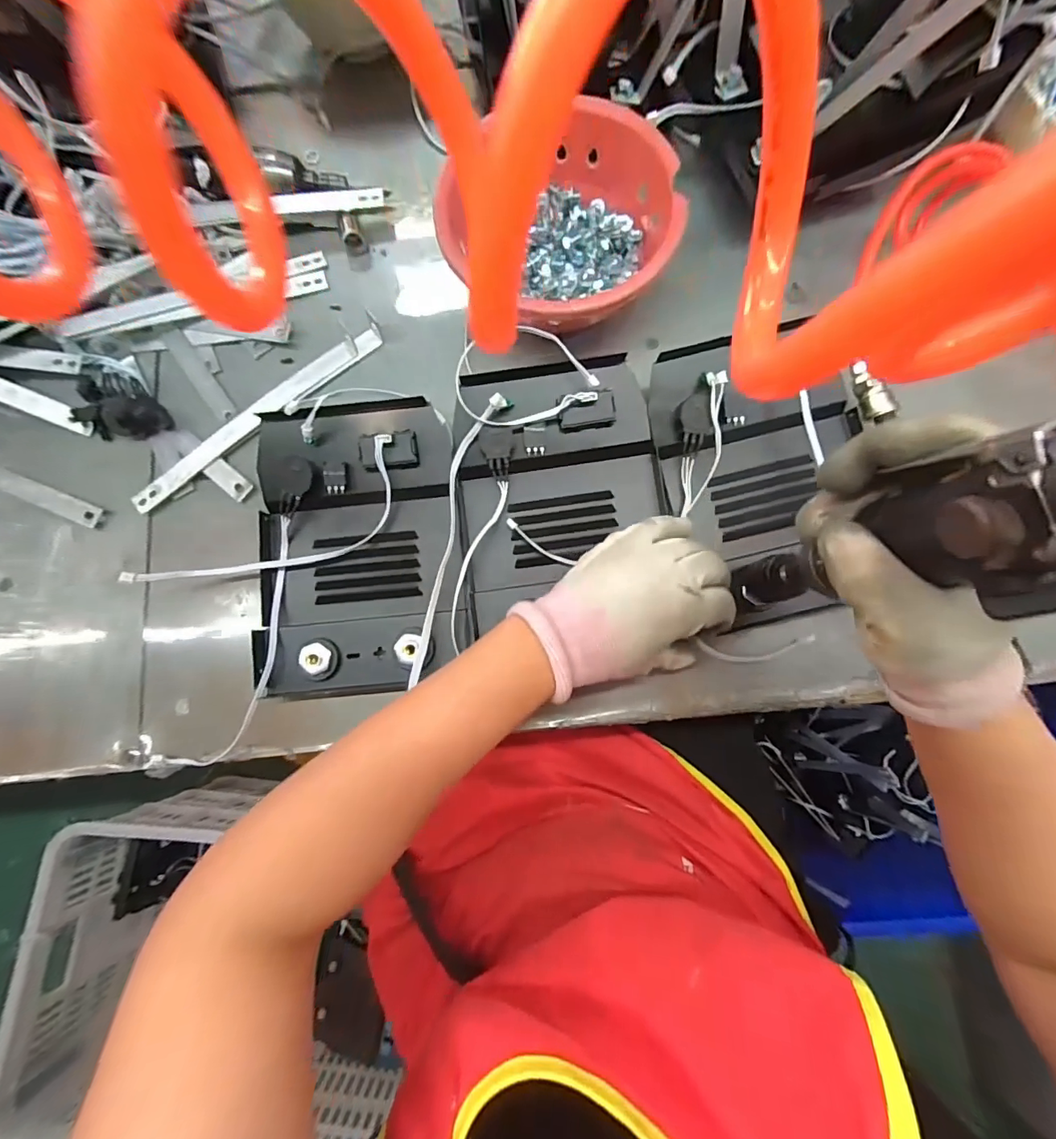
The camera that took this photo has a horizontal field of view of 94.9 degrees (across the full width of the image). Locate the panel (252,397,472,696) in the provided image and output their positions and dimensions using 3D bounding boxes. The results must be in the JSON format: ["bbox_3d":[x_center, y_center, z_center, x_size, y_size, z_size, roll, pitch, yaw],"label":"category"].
[{"bbox_3d":[-0.126,-0.018,0.364,0.153,0.036,0.210,-5,87,1],"label":"panel"}]

